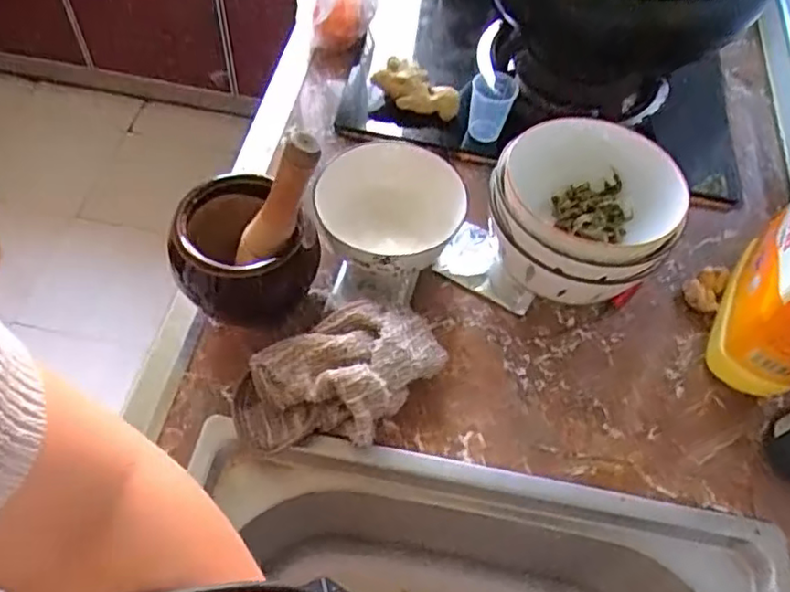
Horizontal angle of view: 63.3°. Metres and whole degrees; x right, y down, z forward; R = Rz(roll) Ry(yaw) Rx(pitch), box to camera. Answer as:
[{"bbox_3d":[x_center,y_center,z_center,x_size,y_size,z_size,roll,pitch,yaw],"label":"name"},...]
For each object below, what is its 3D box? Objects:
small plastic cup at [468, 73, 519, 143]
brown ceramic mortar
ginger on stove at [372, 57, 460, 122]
[{"bbox_3d":[0.097,-0.195,0.647,0.041,0.065,0.053,14,57,4],"label":"small plastic cup"},{"bbox_3d":[-0.113,-0.025,0.492,0.091,0.111,0.082,24,58,11],"label":"brown ceramic mortar"},{"bbox_3d":[0.024,-0.211,0.655,0.087,0.025,0.045,28,59,-1],"label":"ginger on stove"}]

